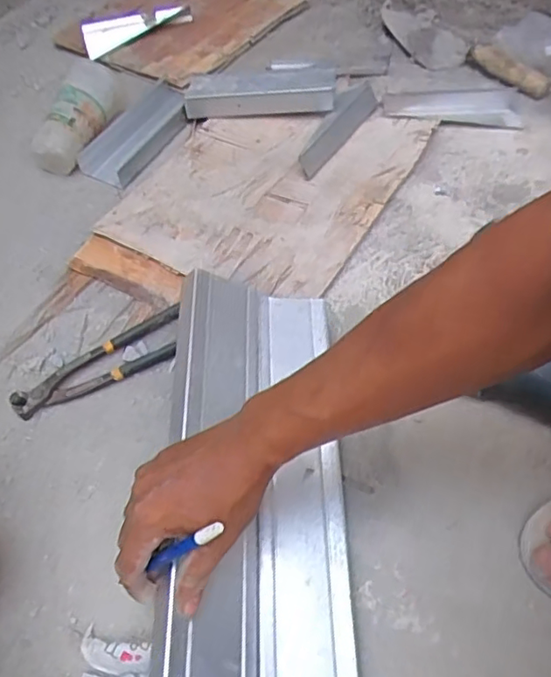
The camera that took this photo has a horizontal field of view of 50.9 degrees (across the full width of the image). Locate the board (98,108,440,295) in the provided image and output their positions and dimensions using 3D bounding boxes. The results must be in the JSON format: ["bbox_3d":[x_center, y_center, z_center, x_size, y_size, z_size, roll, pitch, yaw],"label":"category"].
[{"bbox_3d":[-0.018,-0.217,0.780,0.325,0.019,0.370,26,62,20],"label":"board"}]

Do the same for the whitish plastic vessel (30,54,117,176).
[{"bbox_3d":[-0.281,-0.323,0.834,0.062,0.071,0.173,16,60,14],"label":"whitish plastic vessel"}]

